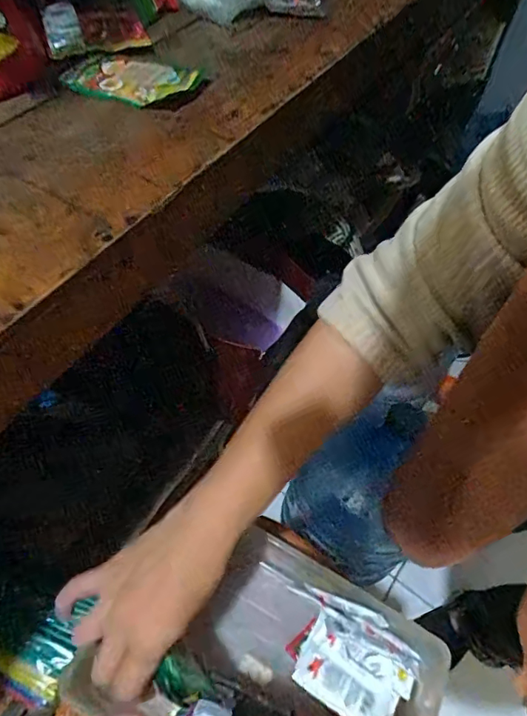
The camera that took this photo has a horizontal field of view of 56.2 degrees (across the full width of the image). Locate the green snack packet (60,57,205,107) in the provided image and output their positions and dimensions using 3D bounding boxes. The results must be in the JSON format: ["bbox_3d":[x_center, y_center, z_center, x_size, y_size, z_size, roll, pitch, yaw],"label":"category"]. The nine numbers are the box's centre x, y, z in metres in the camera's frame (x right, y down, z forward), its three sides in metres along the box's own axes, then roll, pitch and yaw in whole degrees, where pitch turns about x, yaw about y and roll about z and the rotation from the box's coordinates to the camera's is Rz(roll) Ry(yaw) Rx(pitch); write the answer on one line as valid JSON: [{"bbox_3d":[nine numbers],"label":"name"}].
[{"bbox_3d":[-0.104,-0.223,0.396,0.090,0.009,0.064,21,55,10],"label":"green snack packet"}]

